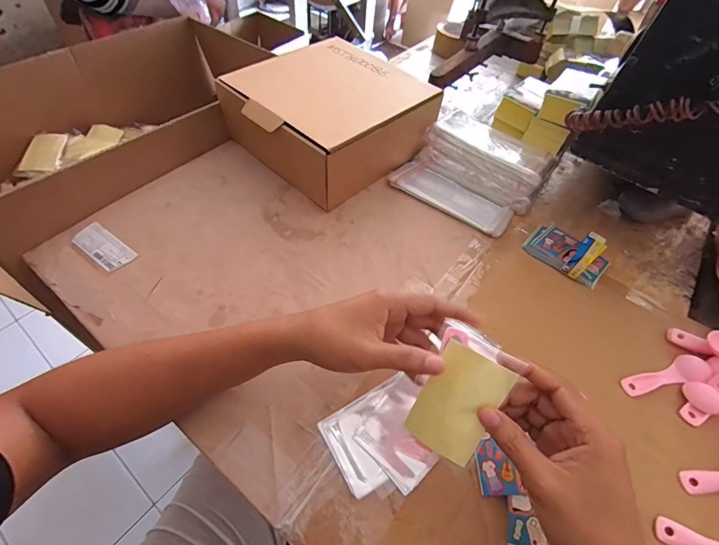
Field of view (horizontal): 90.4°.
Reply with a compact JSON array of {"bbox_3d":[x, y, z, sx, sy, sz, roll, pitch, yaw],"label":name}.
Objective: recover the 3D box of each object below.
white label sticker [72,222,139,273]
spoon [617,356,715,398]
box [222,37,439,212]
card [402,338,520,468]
[{"bbox_3d":[-0.337,-0.034,0.469,0.089,0.005,0.039,32,58,17],"label":"white label sticker"},{"bbox_3d":[0.349,0.121,0.406,0.104,0.015,0.031,-14,57,-14],"label":"spoon"},{"bbox_3d":[-0.050,-0.255,0.585,0.260,0.105,0.258,39,61,21],"label":"box"},{"bbox_3d":[0.082,0.109,0.298,0.058,0.004,0.089,29,96,14],"label":"card"}]

